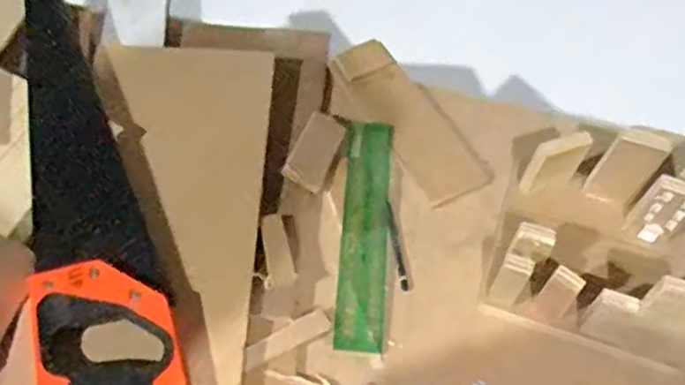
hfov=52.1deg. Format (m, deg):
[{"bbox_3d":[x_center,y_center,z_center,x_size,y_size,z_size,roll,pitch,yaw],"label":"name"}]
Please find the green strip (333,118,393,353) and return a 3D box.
[{"bbox_3d":[0.023,0.033,0.678,0.044,0.010,0.243,8,60,-4],"label":"green strip"}]

